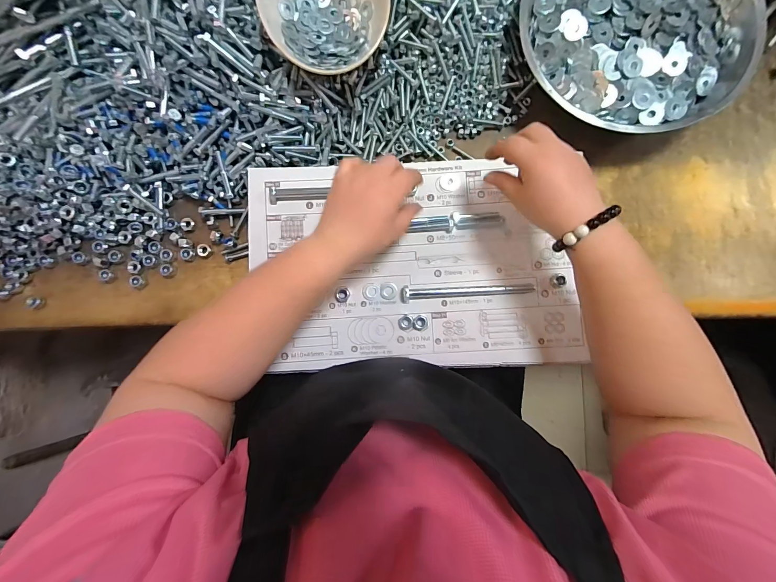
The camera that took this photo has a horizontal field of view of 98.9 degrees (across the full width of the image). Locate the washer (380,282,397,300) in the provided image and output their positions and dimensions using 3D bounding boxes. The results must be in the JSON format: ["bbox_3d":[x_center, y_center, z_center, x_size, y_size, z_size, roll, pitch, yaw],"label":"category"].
[{"bbox_3d":[0.001,0.000,0.390,0.020,0.004,0.020,0,88,0],"label":"washer"}]

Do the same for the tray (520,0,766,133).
[{"bbox_3d":[0.281,-0.305,0.387,0.251,0.063,0.249,17,88,1],"label":"tray"}]

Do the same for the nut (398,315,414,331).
[{"bbox_3d":[0.020,0.037,0.383,0.017,0.008,0.018,1,88,0],"label":"nut"}]

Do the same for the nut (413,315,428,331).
[{"bbox_3d":[0.038,0.037,0.383,0.019,0.008,0.018,2,88,0],"label":"nut"}]

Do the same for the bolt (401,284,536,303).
[{"bbox_3d":[0.092,0.002,0.383,0.150,0.011,0.016,-2,88,0],"label":"bolt"}]

